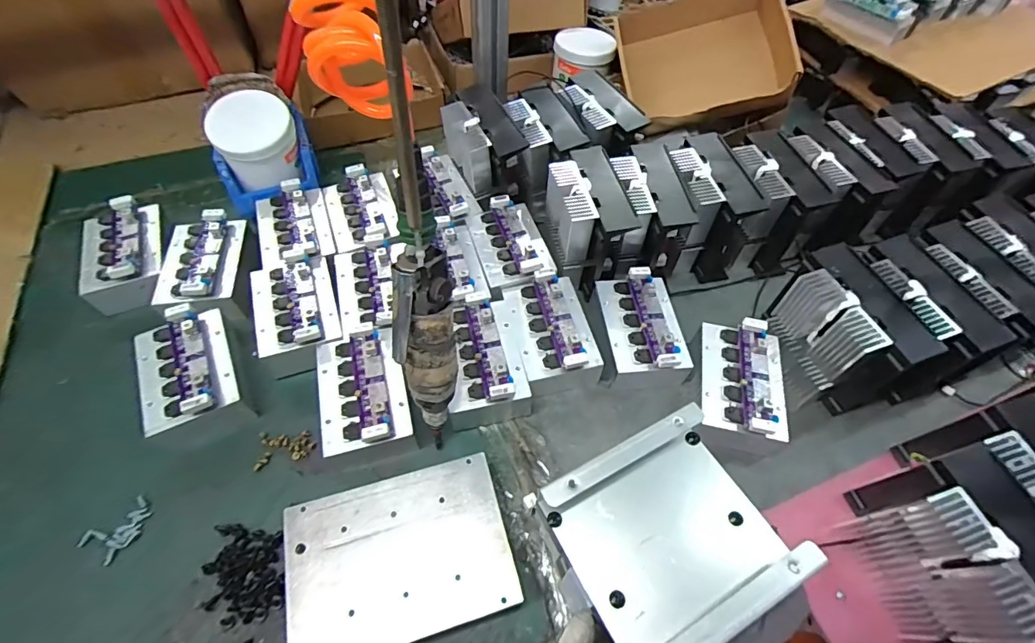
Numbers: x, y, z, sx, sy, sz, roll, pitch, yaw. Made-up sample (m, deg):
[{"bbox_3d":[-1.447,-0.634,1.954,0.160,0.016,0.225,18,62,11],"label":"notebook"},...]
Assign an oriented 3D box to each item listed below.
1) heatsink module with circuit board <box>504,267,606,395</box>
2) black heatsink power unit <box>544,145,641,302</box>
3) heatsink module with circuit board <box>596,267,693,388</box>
[{"bbox_3d":[0.035,0.011,0.513,0.085,0.048,0.125,-11,58,-10],"label":"heatsink module with circuit board"},{"bbox_3d":[0.078,-0.117,0.553,0.073,0.104,0.133,-8,57,-8],"label":"black heatsink power unit"},{"bbox_3d":[0.133,0.008,0.522,0.093,0.053,0.126,-3,56,-5],"label":"heatsink module with circuit board"}]

